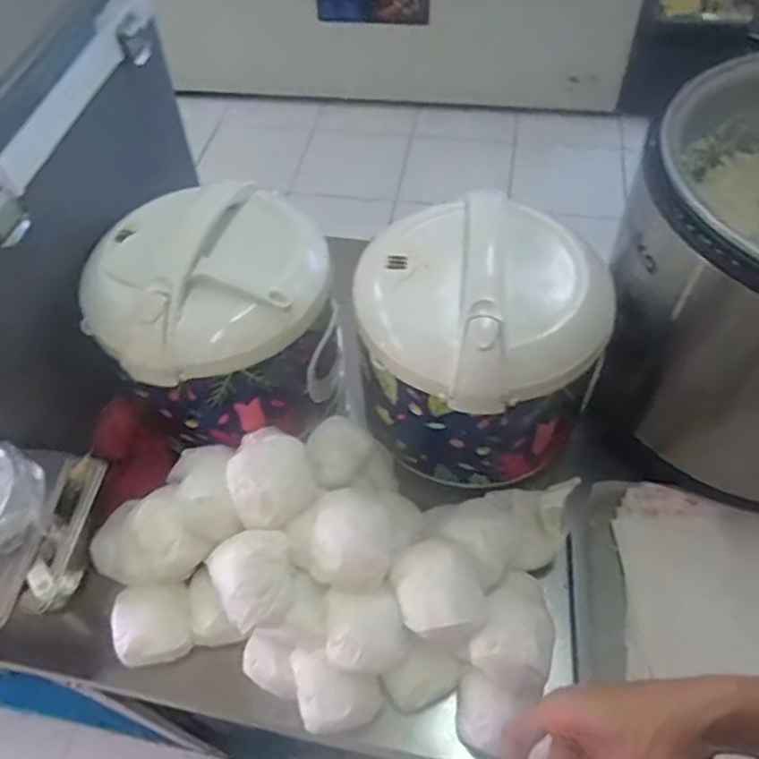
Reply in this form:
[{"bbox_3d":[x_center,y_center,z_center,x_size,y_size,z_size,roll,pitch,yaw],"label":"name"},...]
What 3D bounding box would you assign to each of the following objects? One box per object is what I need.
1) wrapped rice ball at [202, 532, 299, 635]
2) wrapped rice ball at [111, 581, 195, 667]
[{"bbox_3d":[-0.108,0.179,0.574,0.069,0.064,0.071,-1,53,2],"label":"wrapped rice ball"},{"bbox_3d":[-0.221,0.237,0.628,0.073,0.048,0.067,-1,53,2],"label":"wrapped rice ball"}]

